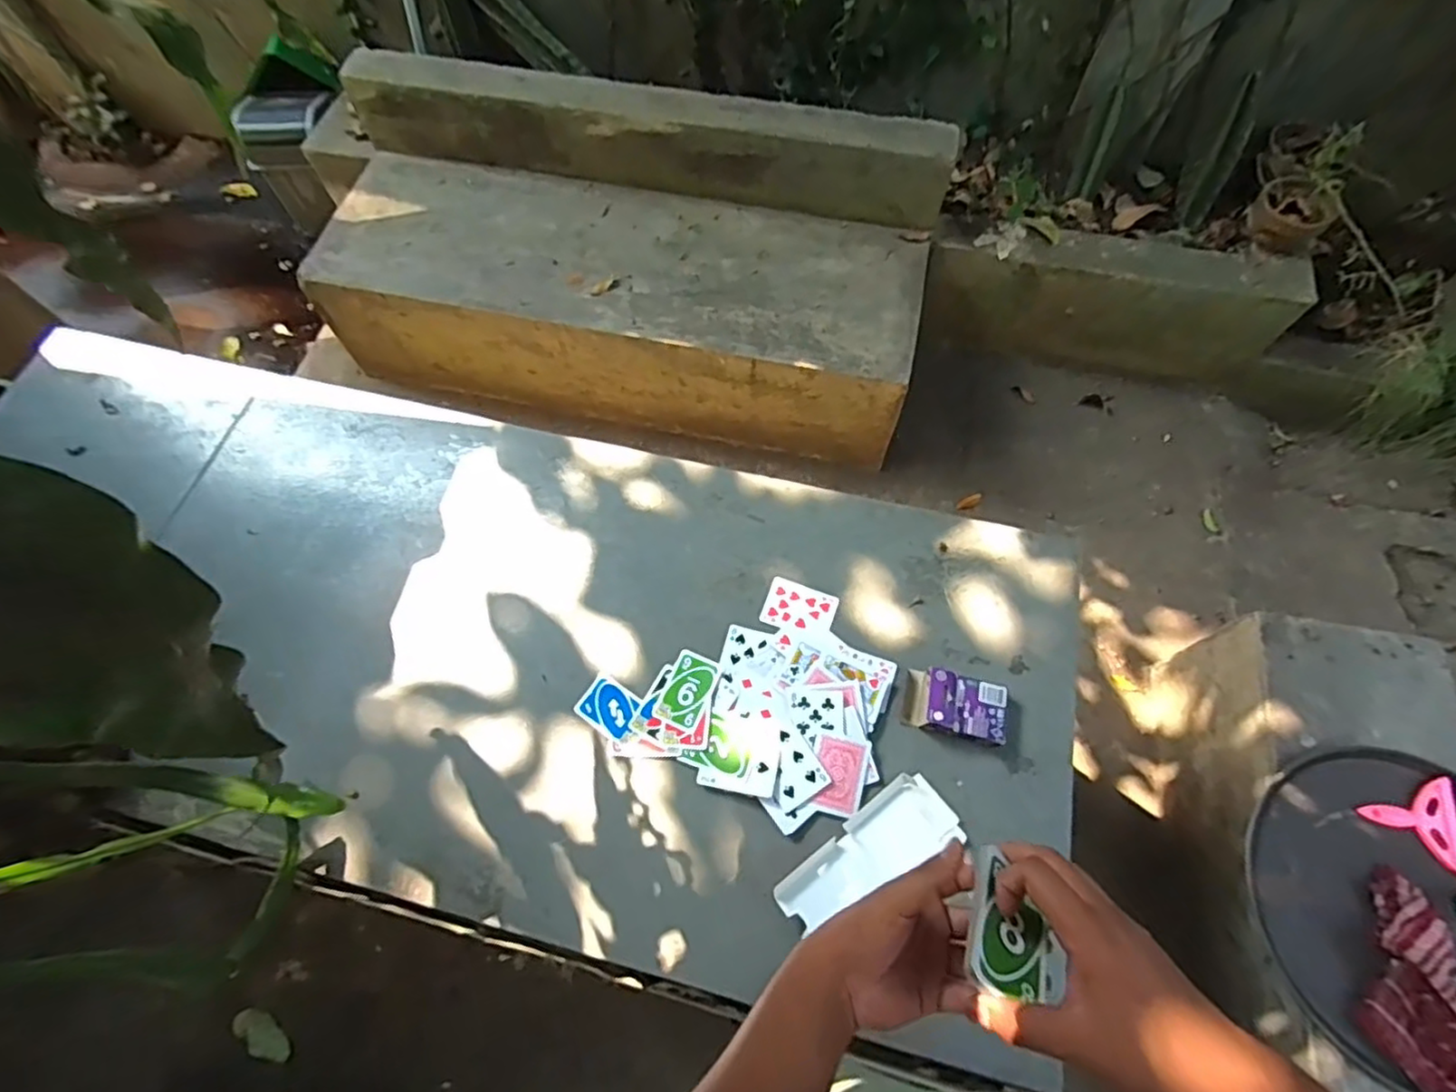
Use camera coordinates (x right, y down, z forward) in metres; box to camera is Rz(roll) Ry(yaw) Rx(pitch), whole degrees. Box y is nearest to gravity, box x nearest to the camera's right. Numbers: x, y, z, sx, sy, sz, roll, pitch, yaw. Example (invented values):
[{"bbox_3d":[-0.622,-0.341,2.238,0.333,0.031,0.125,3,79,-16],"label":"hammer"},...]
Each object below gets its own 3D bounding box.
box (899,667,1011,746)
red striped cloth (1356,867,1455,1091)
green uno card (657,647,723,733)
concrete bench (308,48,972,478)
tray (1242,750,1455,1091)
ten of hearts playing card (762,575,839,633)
[{"bbox_3d":[0.265,0.184,0.782,0.116,0.032,0.070,13,66,7],"label":"box"},{"bbox_3d":[0.933,0.580,0.902,0.114,0.071,0.255,21,68,10],"label":"red striped cloth"},{"bbox_3d":[-0.047,0.170,0.799,0.053,0.004,0.086,18,71,13],"label":"green uno card"},{"bbox_3d":[-0.308,-0.666,1.617,1.528,0.561,0.511,12,66,7],"label":"concrete bench"},{"bbox_3d":[0.974,0.518,0.948,0.399,0.037,0.439,-12,66,-4],"label":"tray"},{"bbox_3d":[0.091,0.078,0.852,0.087,0.008,0.069,16,59,11],"label":"ten of hearts playing card"}]

